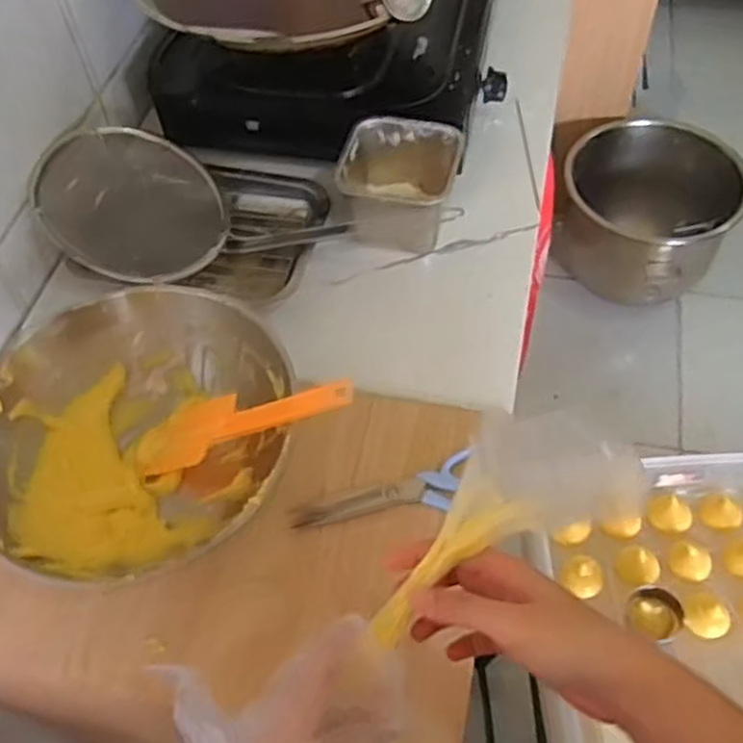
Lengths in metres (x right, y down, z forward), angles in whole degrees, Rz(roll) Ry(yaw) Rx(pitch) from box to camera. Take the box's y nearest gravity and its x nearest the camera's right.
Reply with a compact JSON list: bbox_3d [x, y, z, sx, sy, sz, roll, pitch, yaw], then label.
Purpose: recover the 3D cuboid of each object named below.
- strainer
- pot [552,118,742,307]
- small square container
[{"bbox_3d":[-0.182,-0.159,0.795,0.299,0.115,0.173,11,56,10],"label":"strainer"},{"bbox_3d":[0.555,-0.308,1.528,0.336,0.238,0.292,21,59,17],"label":"pot"},{"bbox_3d":[0.031,-0.192,0.792,0.121,0.087,0.114,2,55,5],"label":"small square container"}]

